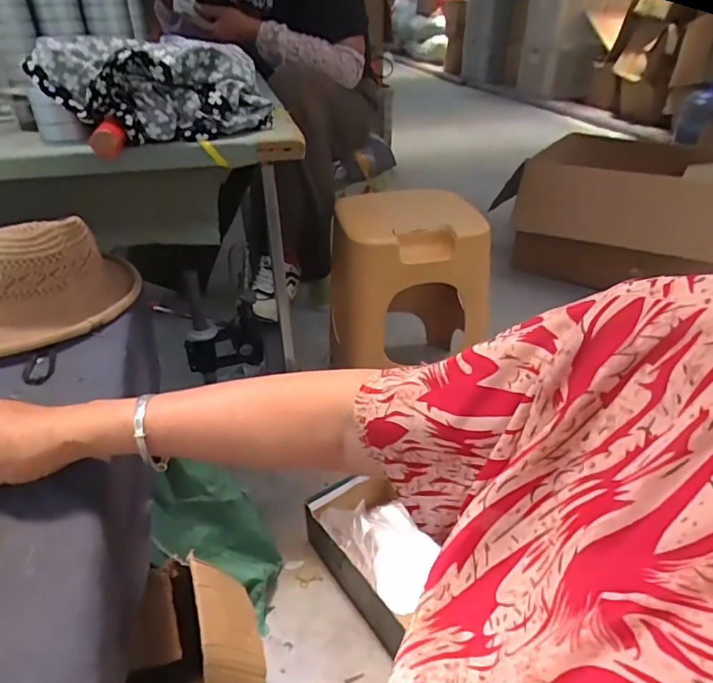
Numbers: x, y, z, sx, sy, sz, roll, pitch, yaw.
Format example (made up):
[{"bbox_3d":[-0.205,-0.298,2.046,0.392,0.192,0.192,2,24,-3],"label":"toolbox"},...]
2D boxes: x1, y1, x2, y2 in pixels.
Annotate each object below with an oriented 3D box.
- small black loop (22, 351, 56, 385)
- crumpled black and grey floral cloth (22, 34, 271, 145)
[{"bbox_3d":[-0.336,0.028,0.549,0.029,0.006,0.055,-13,36,-18],"label":"small black loop"},{"bbox_3d":[-0.231,-0.299,0.605,0.234,0.095,0.127,2,34,4],"label":"crumpled black and grey floral cloth"}]

